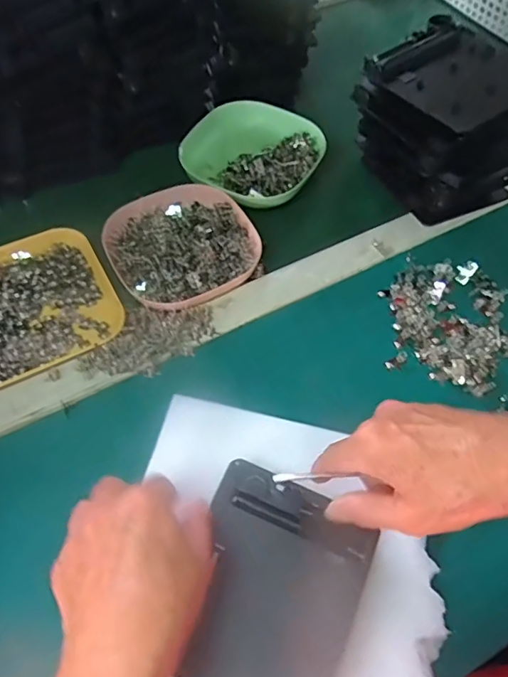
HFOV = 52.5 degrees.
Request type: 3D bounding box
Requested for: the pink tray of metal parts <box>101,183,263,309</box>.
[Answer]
[{"bbox_3d":[-0.070,-0.094,0.499,0.135,0.033,0.135,-27,60,-18],"label":"pink tray of metal parts"}]

